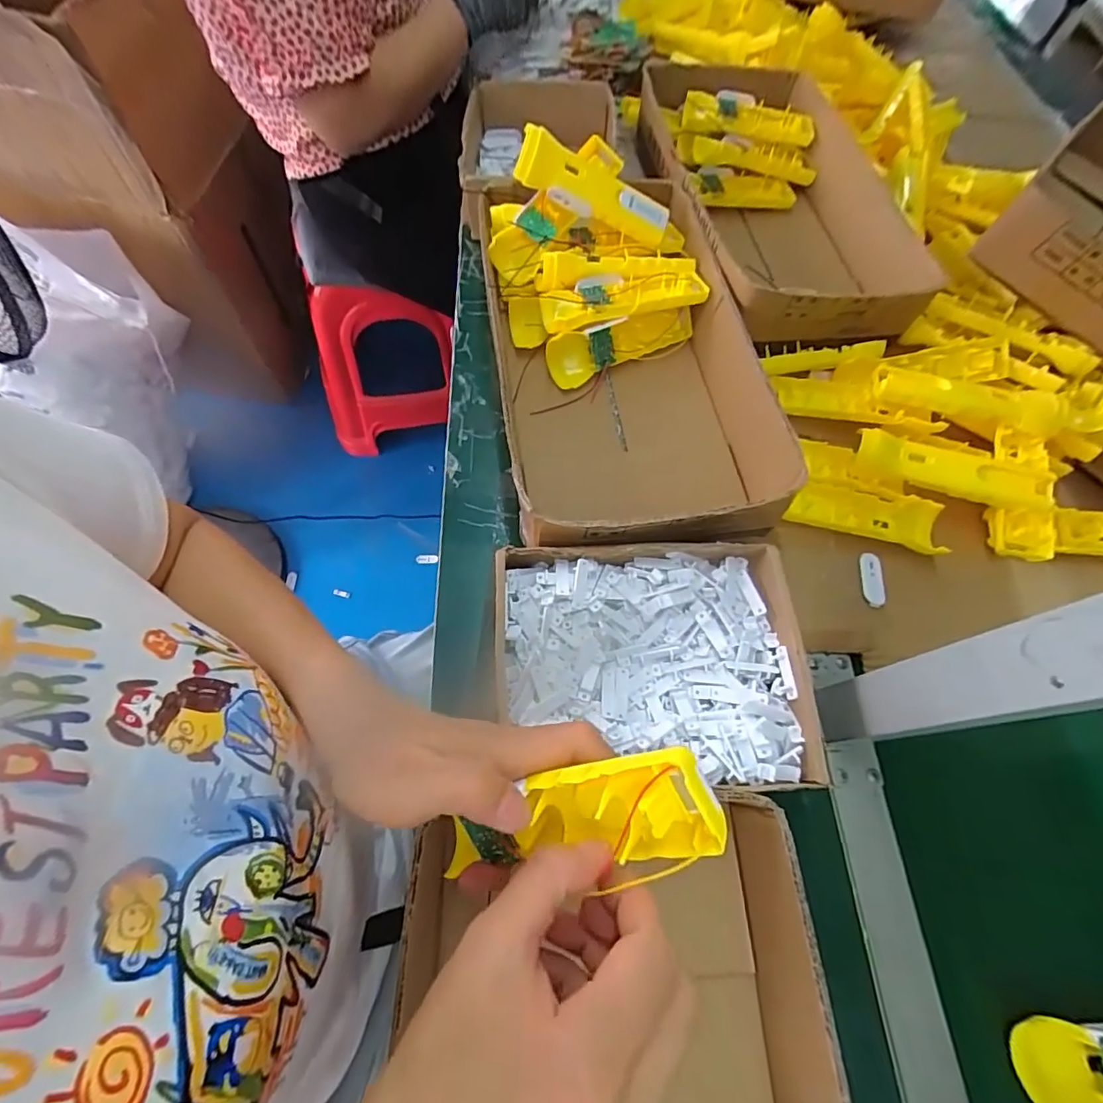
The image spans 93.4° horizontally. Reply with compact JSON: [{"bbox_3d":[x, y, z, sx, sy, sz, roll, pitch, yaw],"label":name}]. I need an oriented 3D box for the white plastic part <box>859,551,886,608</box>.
[{"bbox_3d":[0.284,0.025,0.460,0.020,0.004,0.049,10,63,1],"label":"white plastic part"}]

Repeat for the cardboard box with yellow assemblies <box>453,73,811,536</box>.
[{"bbox_3d":[0.059,-0.199,0.490,0.227,0.119,0.427,-7,64,-7],"label":"cardboard box with yellow assemblies"}]

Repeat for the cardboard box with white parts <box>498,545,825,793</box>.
[{"bbox_3d":[0.066,0.084,0.381,0.213,0.060,0.163,2,63,-3],"label":"cardboard box with white parts"}]

